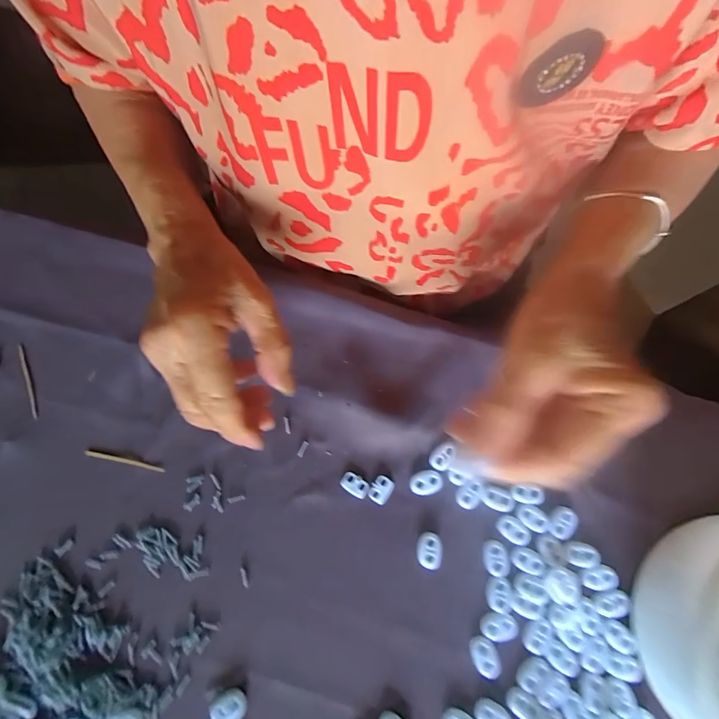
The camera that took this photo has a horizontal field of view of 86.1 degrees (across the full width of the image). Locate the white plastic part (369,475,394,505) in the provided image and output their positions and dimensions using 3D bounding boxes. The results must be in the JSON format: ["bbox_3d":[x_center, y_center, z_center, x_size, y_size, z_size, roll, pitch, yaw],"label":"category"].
[{"bbox_3d":[0.016,0.095,0.280,0.015,0.004,0.019,27,80,6],"label":"white plastic part"}]

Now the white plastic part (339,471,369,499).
[{"bbox_3d":[-0.003,0.092,0.280,0.021,0.004,0.014,27,80,6],"label":"white plastic part"}]

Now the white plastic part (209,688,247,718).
[{"bbox_3d":[-0.085,0.225,0.248,0.023,0.005,0.019,-25,79,-4],"label":"white plastic part"}]

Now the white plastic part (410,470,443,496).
[{"bbox_3d":[0.048,0.090,0.282,0.024,0.005,0.017,-19,78,-3],"label":"white plastic part"}]

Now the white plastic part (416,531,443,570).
[{"bbox_3d":[0.049,0.134,0.272,0.017,0.009,0.023,10,78,3],"label":"white plastic part"}]

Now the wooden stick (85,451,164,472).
[{"bbox_3d":[-0.172,0.074,0.282,0.058,0.004,0.004,13,78,4],"label":"wooden stick"}]

